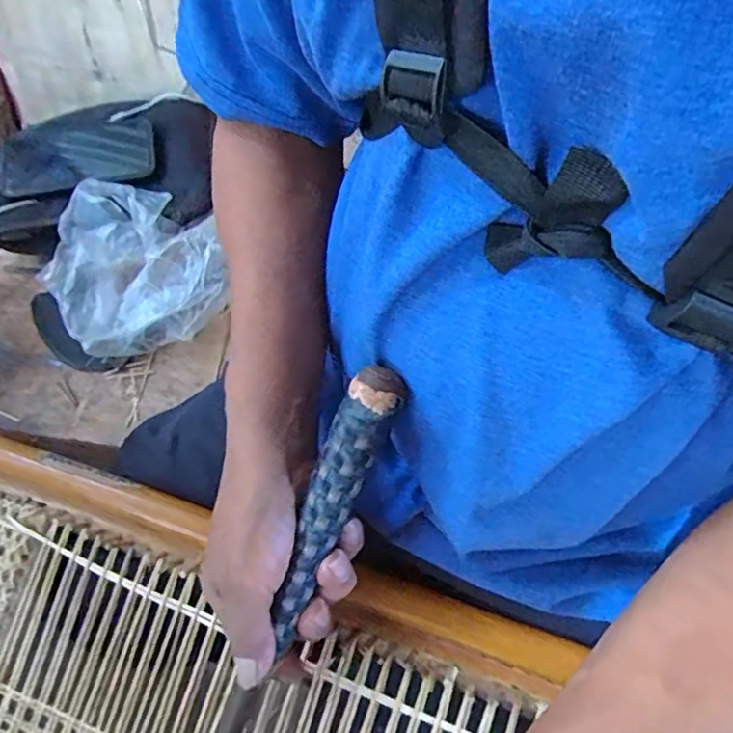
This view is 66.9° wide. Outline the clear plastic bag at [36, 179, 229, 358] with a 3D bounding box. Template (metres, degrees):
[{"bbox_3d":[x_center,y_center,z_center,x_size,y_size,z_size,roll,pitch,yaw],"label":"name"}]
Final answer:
[{"bbox_3d":[-0.238,-0.106,0.572,0.160,0.068,0.187,-15,64,-5],"label":"clear plastic bag"}]

